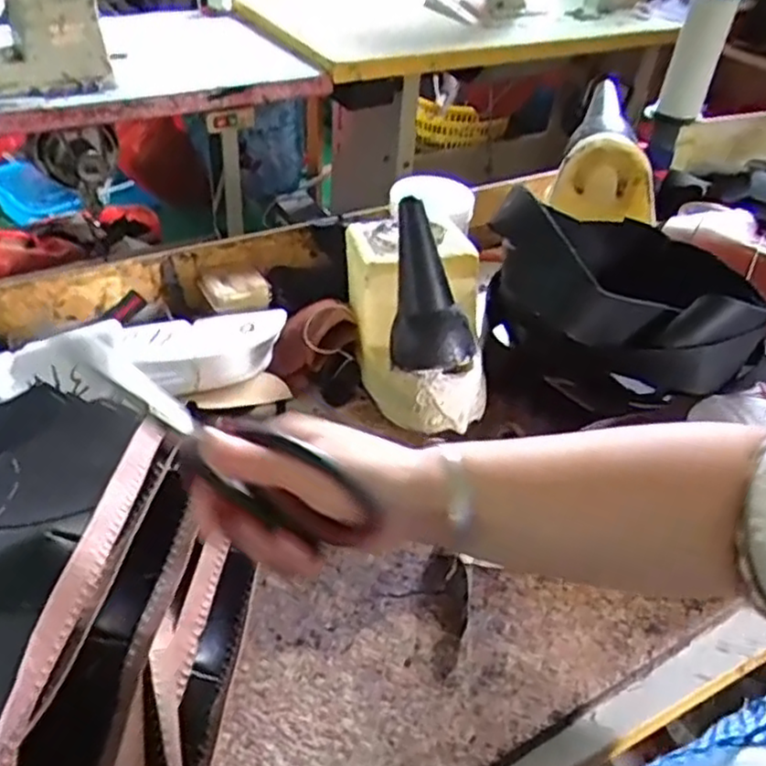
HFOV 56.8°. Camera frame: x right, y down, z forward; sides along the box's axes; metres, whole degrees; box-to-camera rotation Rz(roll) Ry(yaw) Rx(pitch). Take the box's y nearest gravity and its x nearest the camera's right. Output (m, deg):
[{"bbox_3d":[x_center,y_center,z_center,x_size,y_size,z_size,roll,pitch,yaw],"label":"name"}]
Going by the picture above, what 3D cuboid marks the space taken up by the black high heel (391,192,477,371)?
[{"bbox_3d":[0.033,-0.073,0.559,0.060,0.051,0.134,-8,87,-15],"label":"black high heel"}]

